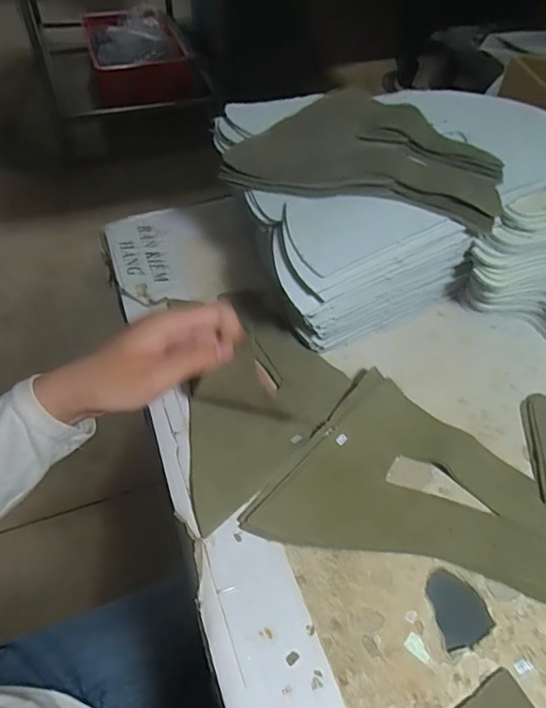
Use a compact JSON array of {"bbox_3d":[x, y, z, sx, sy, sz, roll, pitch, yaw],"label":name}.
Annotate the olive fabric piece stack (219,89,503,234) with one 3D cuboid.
[{"bbox_3d":[0.072,-0.148,0.374,0.189,0.025,0.116,14,54,8],"label":"olive fabric piece stack"}]

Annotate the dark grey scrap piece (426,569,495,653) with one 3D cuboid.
[{"bbox_3d":[0.112,0.150,0.300,0.032,0.004,0.041,-10,54,-9],"label":"dark grey scrap piece"}]

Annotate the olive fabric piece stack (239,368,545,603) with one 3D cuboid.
[{"bbox_3d":[0.094,0.082,0.344,0.188,0.012,0.132,14,54,8],"label":"olive fabric piece stack"}]

